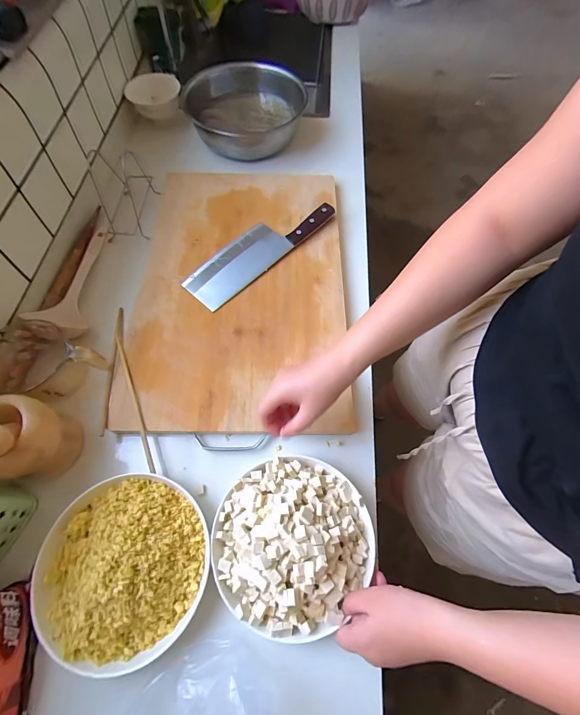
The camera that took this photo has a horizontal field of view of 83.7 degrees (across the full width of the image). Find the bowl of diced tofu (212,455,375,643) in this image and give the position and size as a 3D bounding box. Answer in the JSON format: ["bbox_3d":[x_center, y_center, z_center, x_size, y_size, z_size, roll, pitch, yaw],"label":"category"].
[{"bbox_3d":[0.004,0.219,0.388,0.193,0.065,0.192,1,65,-1],"label":"bowl of diced tofu"}]

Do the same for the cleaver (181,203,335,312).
[{"bbox_3d":[-0.056,-0.209,0.601,0.305,0.022,0.090,-41,73,-18],"label":"cleaver"}]

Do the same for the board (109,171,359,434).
[{"bbox_3d":[-0.093,-0.140,0.579,0.361,0.019,0.532,-1,65,-2],"label":"board"}]

